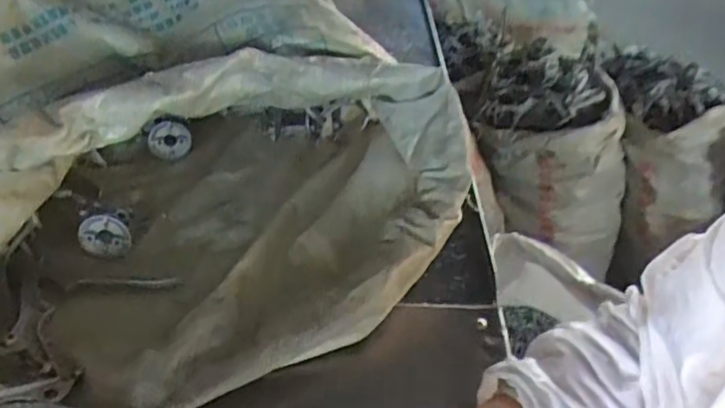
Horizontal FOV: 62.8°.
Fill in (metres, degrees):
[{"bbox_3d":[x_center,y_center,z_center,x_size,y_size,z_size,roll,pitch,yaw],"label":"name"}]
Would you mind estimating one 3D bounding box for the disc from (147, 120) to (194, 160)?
[{"bbox_3d":[-0.213,-0.070,0.658,0.050,0.043,0.009,-8,14,5],"label":"disc"}]

